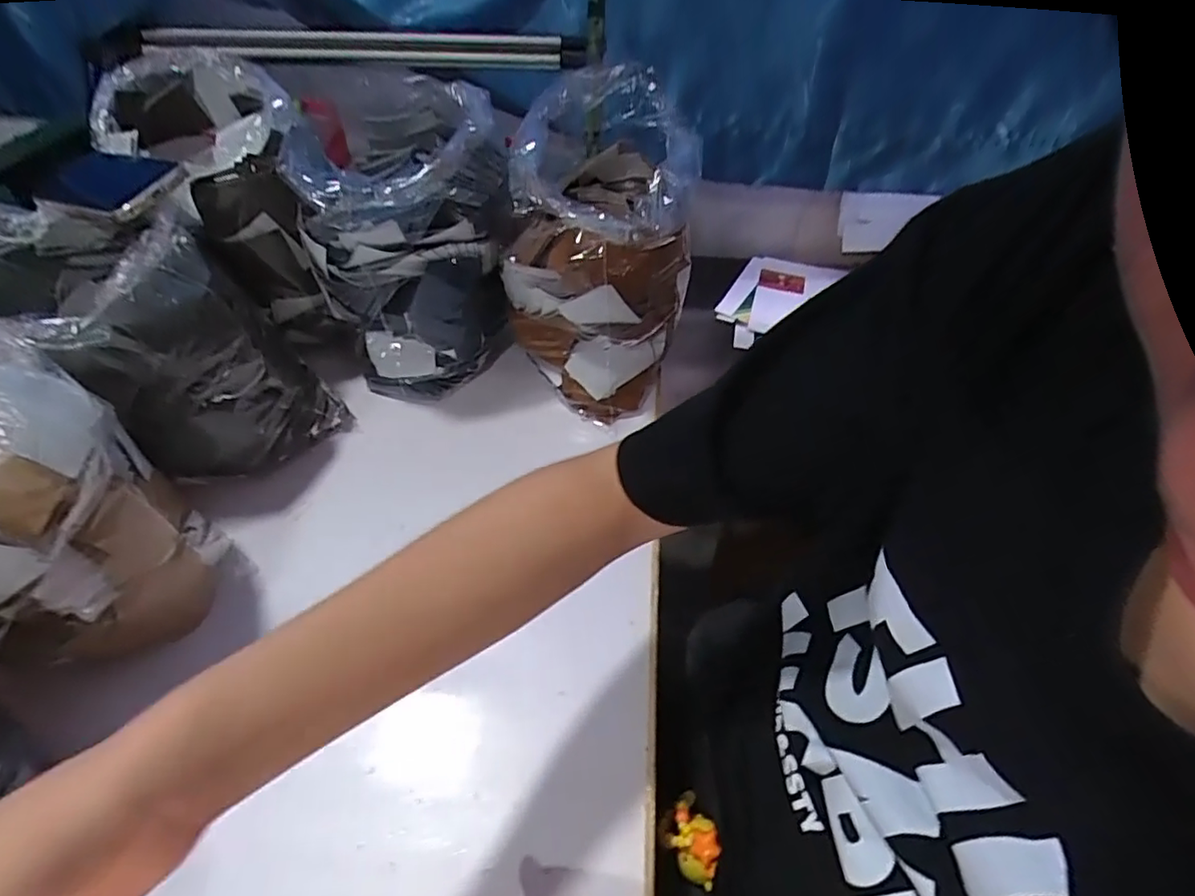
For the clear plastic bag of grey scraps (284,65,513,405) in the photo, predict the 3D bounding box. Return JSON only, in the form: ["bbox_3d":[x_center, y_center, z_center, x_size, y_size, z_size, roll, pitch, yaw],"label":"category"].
[{"bbox_3d":[-0.180,-0.197,0.610,0.189,0.230,0.190,-18,50,-11],"label":"clear plastic bag of grey scraps"}]

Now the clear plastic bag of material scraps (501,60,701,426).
[{"bbox_3d":[-0.001,-0.191,0.601,0.173,0.254,0.236,3,49,7],"label":"clear plastic bag of material scraps"}]

